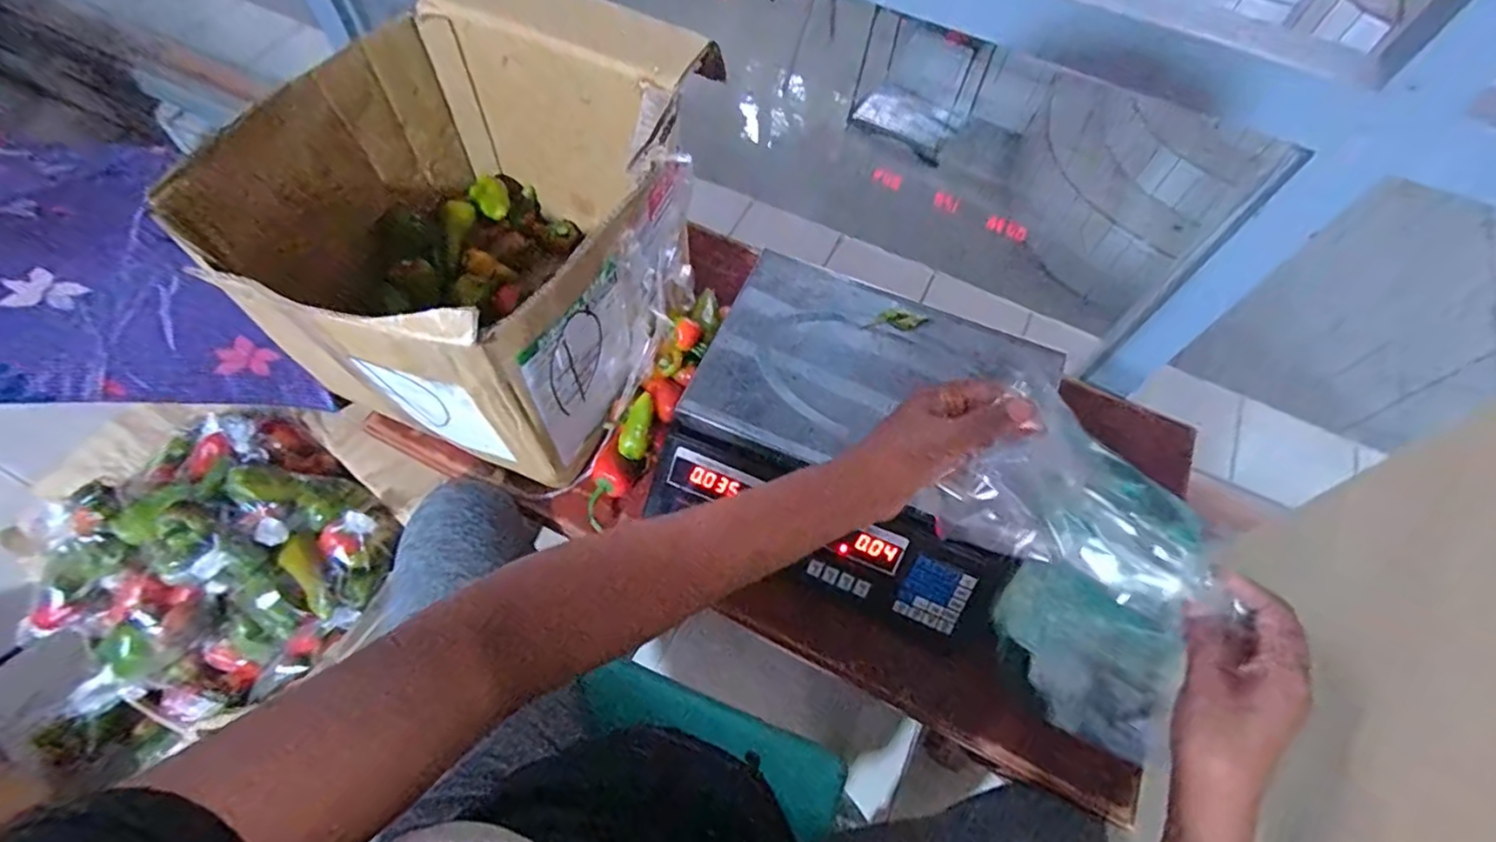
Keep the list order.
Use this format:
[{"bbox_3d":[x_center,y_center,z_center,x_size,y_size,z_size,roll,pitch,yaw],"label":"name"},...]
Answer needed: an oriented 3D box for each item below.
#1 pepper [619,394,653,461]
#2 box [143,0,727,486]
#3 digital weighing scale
[{"bbox_3d":[-0.116,0.006,0.660,0.030,0.029,0.068,11,78,3],"label":"pepper"},{"bbox_3d":[-0.252,-0.194,0.640,0.370,0.254,0.413,34,67,14],"label":"box"},{"bbox_3d":[0.115,0.013,0.643,0.342,0.099,0.307,22,64,8],"label":"digital weighing scale"}]

